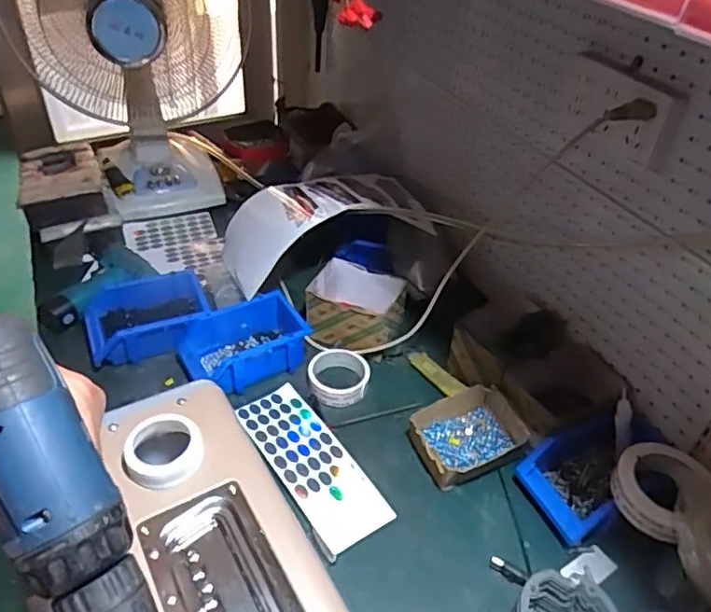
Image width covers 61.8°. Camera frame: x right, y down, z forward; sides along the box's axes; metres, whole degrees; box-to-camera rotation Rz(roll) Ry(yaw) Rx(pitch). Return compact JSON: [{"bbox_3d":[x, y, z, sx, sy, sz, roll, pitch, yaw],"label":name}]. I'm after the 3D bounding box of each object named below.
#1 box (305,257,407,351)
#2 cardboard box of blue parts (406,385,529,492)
[{"bbox_3d":[0.002,0.002,0.978,0.146,0.080,0.118,15,40,12],"label":"box"},{"bbox_3d":[0.152,0.185,0.822,0.140,0.065,0.110,-14,43,-22],"label":"cardboard box of blue parts"}]

